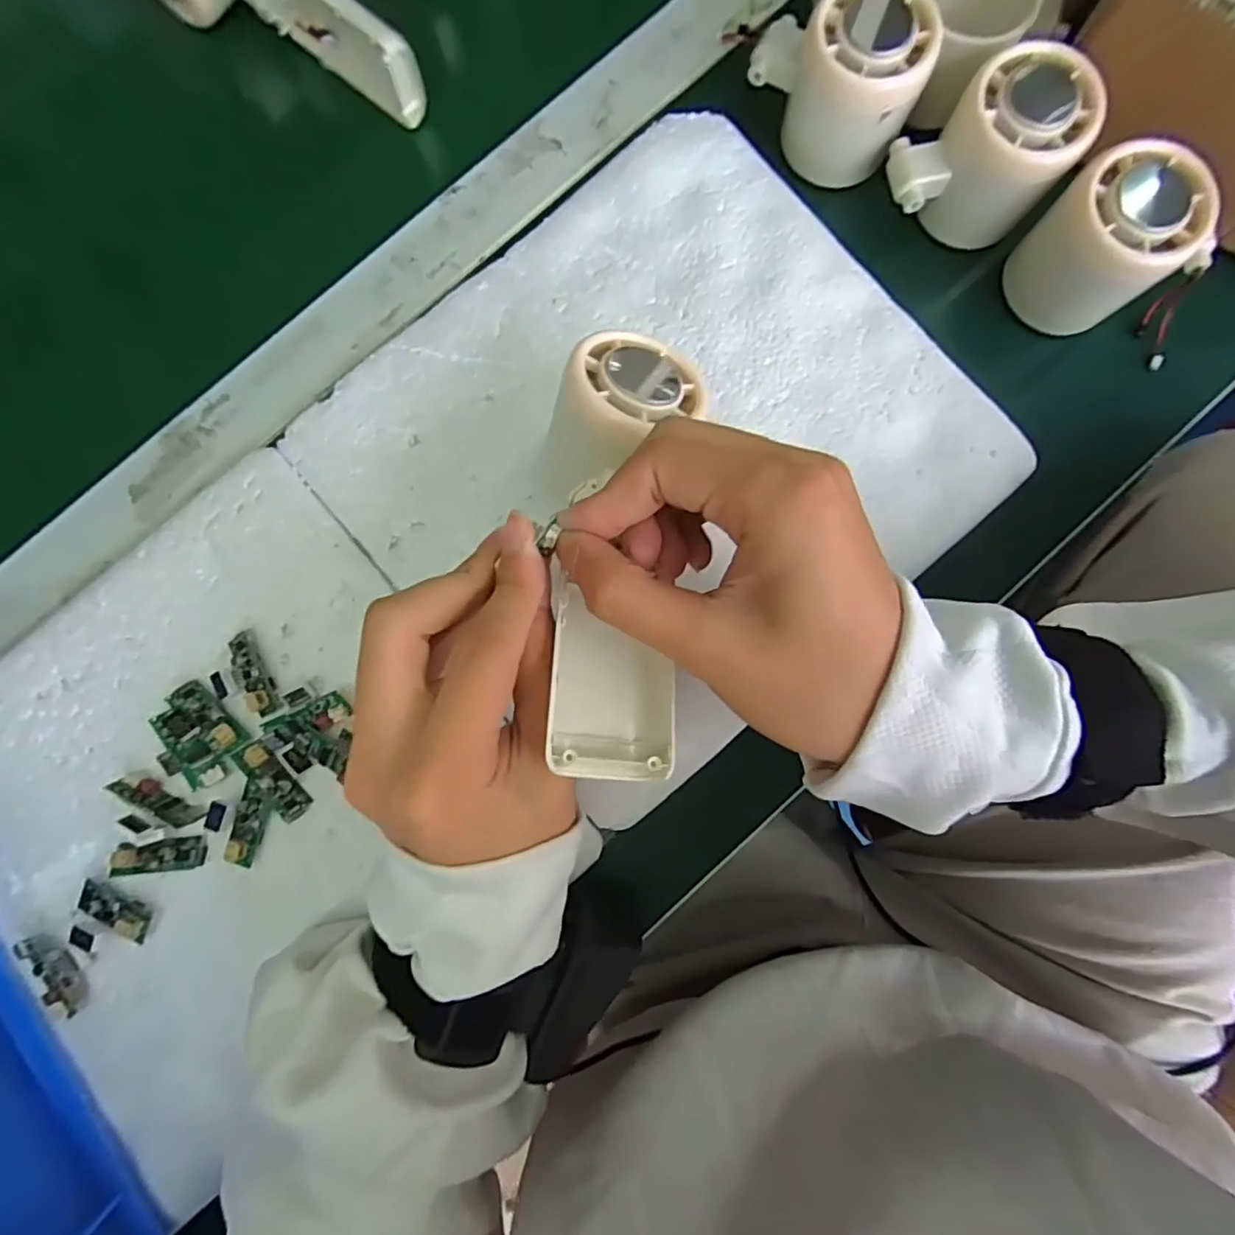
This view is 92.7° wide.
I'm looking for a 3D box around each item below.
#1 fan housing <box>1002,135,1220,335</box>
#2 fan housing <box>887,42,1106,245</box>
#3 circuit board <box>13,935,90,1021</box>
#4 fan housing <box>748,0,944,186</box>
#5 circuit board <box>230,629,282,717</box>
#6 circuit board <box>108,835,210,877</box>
[{"bbox_3d":[0.225,-0.170,0.263,0.065,0.051,0.058,-31,87,-1],"label":"fan housing"},{"bbox_3d":[0.165,-0.206,0.265,0.067,0.050,0.057,-35,87,-2],"label":"fan housing"},{"bbox_3d":[-0.244,0.154,0.256,0.018,0.007,0.038,-36,87,-2],"label":"circuit board"},{"bbox_3d":[0.100,-0.248,0.268,0.076,0.047,0.054,29,87,2],"label":"fan housing"},{"bbox_3d":[-0.165,0.025,0.266,0.013,0.005,0.039,-24,87,-1],"label":"circuit board"},{"bbox_3d":[-0.203,0.105,0.258,0.039,0.004,0.014,-7,87,0],"label":"circuit board"}]

